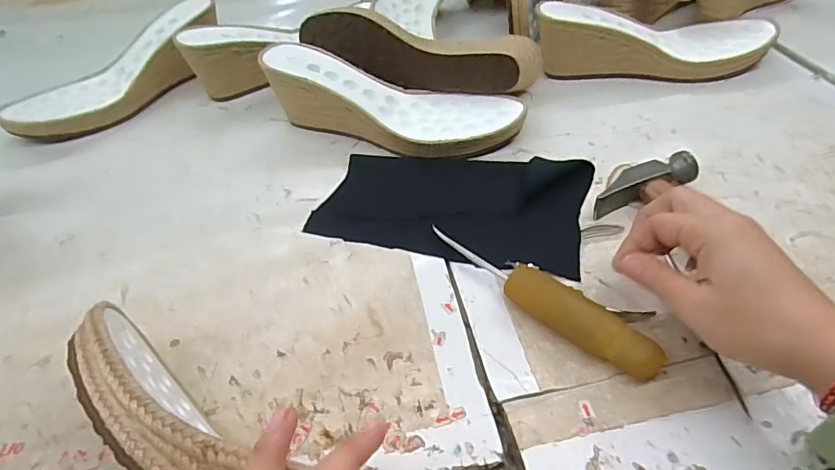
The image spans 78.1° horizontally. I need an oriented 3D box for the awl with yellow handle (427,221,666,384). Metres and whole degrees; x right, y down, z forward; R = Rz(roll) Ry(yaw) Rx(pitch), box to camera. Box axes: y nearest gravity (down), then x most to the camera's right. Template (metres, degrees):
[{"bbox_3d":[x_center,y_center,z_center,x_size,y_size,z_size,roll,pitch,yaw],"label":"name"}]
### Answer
[{"bbox_3d":[0.078,0.040,0.348,0.175,0.029,0.021,32,57,31],"label":"awl with yellow handle"}]

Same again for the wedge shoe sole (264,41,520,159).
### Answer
[{"bbox_3d":[-0.023,-0.129,0.491,0.241,0.073,0.080,4,46,10],"label":"wedge shoe sole"}]

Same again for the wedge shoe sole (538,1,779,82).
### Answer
[{"bbox_3d":[0.254,-0.210,0.549,0.247,0.067,0.093,-3,46,3],"label":"wedge shoe sole"}]

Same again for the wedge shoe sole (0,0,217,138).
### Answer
[{"bbox_3d":[-0.335,-0.185,0.580,0.095,0.073,0.250,29,55,30],"label":"wedge shoe sole"}]

